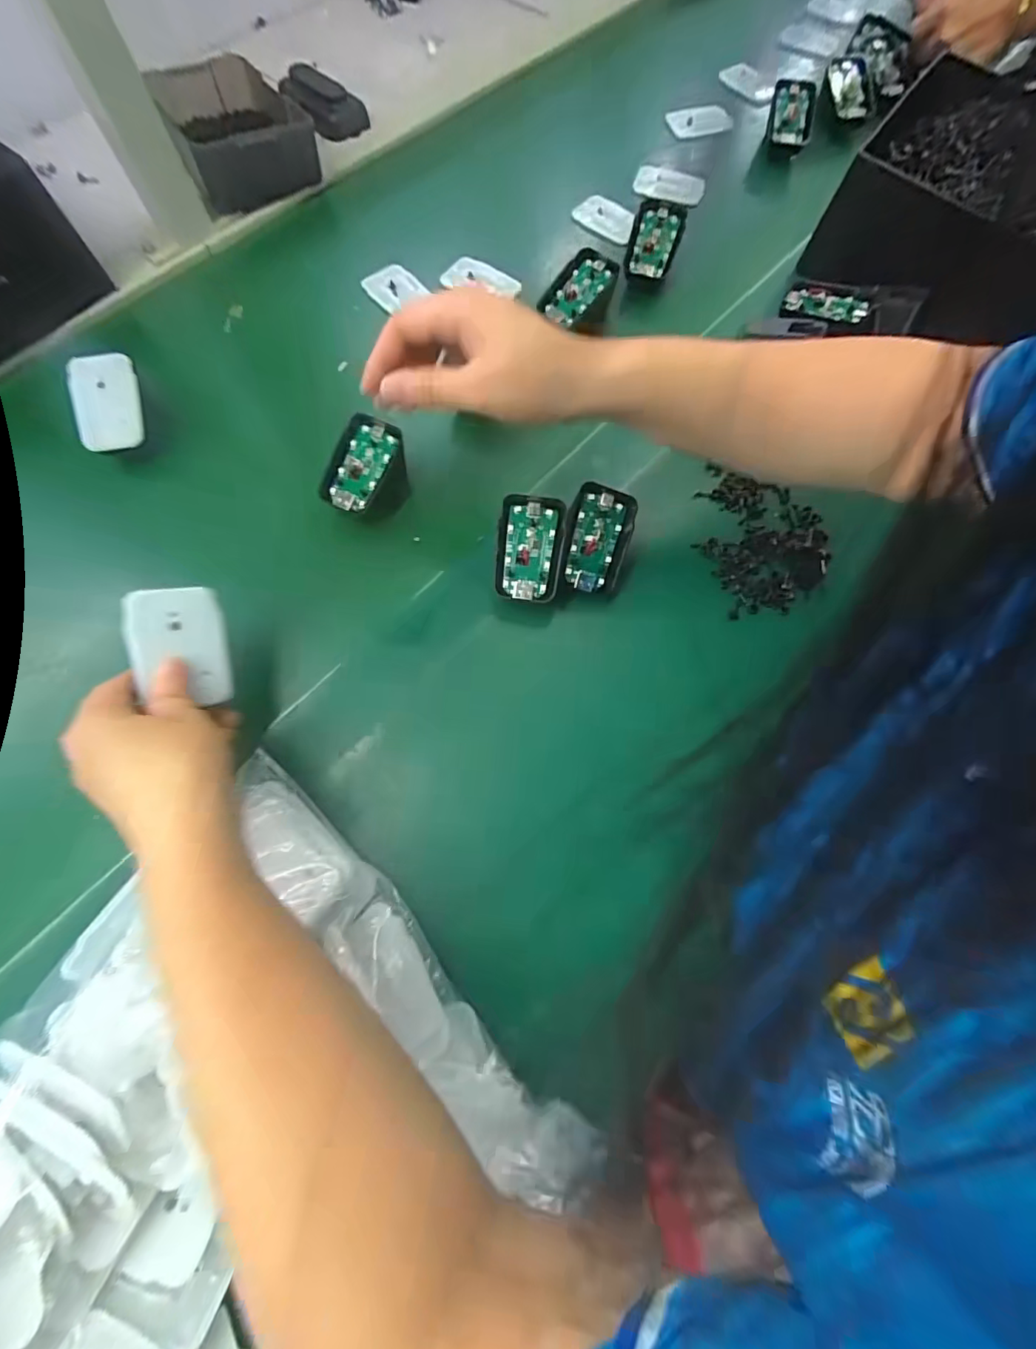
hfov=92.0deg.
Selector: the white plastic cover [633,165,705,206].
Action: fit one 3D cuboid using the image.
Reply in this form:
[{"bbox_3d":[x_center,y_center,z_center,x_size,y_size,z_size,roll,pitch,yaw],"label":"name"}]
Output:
[{"bbox_3d":[0.158,-0.509,0.519,0.071,0.009,0.041,14,71,3],"label":"white plastic cover"}]

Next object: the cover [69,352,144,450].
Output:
[{"bbox_3d":[-0.304,-0.202,0.371,0.047,0.006,0.069,-4,91,0],"label":"cover"}]

